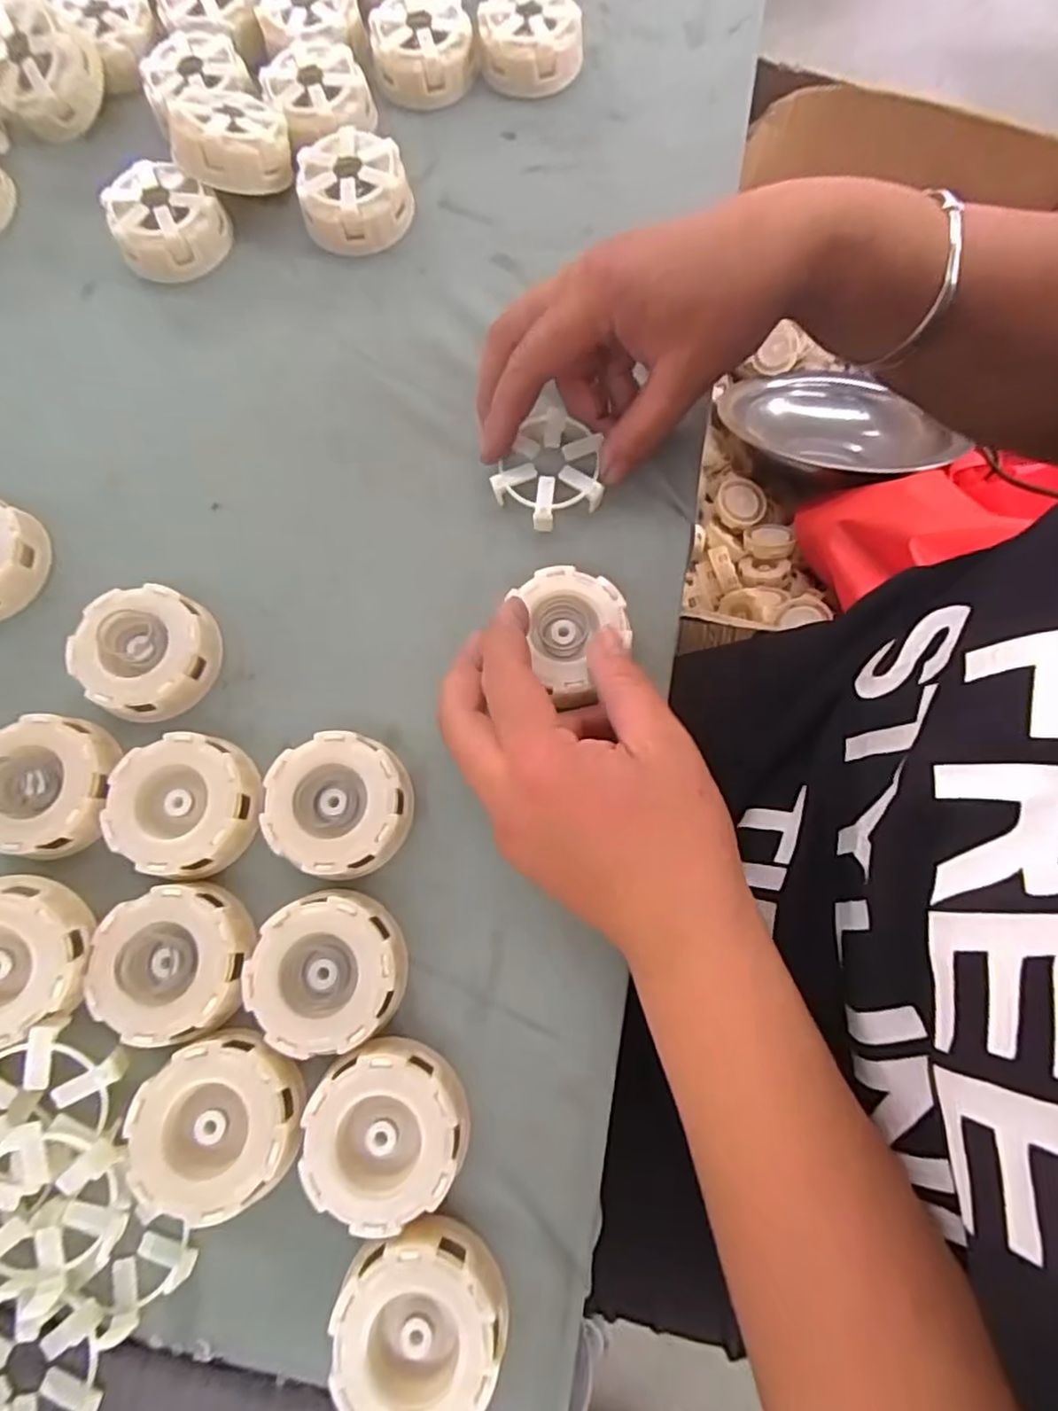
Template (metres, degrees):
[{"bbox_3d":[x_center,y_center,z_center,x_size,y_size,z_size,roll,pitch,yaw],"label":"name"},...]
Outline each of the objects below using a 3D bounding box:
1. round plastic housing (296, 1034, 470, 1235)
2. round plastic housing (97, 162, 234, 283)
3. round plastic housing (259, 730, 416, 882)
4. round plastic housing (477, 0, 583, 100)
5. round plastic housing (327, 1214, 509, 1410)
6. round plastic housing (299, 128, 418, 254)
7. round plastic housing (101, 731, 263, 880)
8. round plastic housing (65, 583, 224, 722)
[{"bbox_3d":[-0.054,0.164,0.255,0.059,0.023,0.058,0,75,2],"label":"round plastic housing"},{"bbox_3d":[-0.202,-0.272,0.369,0.059,0.027,0.059,0,75,2],"label":"round plastic housing"},{"bbox_3d":[-0.082,0.044,0.290,0.060,0.020,0.059,0,75,2],"label":"round plastic housing"},{"bbox_3d":[0.001,-0.403,0.400,0.060,0.030,0.060,0,75,2],"label":"round plastic housing"},{"bbox_3d":[-0.039,0.222,0.235,0.058,0.026,0.058,0,75,2],"label":"round plastic housing"},{"bbox_3d":[-0.098,-0.288,0.372,0.059,0.028,0.059,0,75,2],"label":"round plastic housing"},{"bbox_3d":[-0.149,0.044,0.290,0.060,0.022,0.059,0,75,2],"label":"round plastic housing"},{"bbox_3d":[-0.176,-0.026,0.307,0.059,0.022,0.058,0,75,2],"label":"round plastic housing"}]

